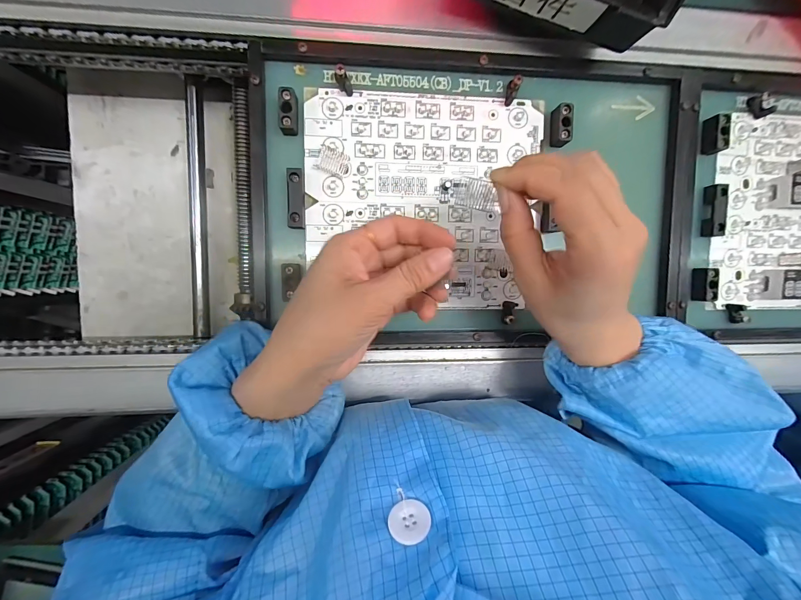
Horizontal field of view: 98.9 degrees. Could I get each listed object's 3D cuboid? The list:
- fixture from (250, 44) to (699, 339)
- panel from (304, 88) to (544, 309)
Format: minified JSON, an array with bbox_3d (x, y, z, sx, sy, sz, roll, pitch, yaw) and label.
[{"bbox_3d":[0.067,-0.085,0.279,0.353,0.019,0.228,0,95,-6],"label":"fixture"},{"bbox_3d":[0.020,-0.082,0.285,0.188,0.010,0.172,0,94,-3],"label":"panel"}]

